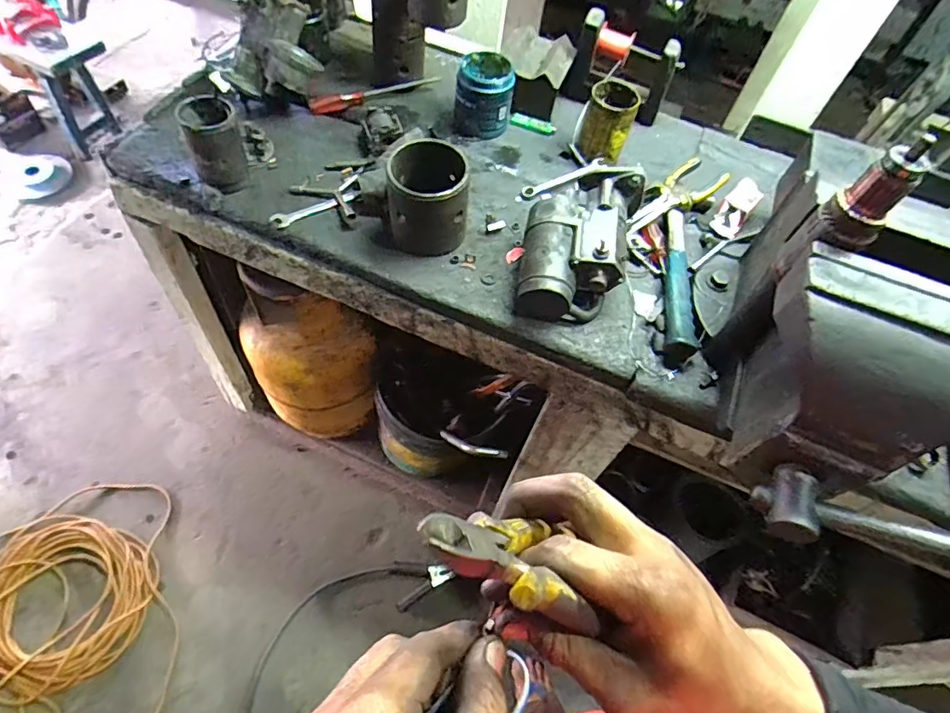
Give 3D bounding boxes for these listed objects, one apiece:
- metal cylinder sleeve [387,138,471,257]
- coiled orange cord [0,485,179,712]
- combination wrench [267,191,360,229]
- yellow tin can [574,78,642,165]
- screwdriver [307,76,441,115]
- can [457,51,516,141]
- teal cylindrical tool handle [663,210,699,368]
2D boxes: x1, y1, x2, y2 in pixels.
[{"bbox_3d":[-0.062,-0.213,0.738,0.113,0.126,0.087,1,59,-7],"label":"metal cylinder sleeve"},{"bbox_3d":[-0.947,0.629,1.144,0.543,0.055,0.698,-12,61,-14],"label":"coiled orange cord"},{"bbox_3d":[-0.238,-0.225,0.800,0.136,0.011,0.027,-26,65,-21],"label":"combination wrench"},{"bbox_3d":[0.211,-0.381,0.862,0.080,0.099,0.088,18,58,4],"label":"yellow tin can"},{"bbox_3d":[-0.173,-0.464,0.943,0.239,0.027,0.032,-19,63,-17],"label":"screwdriver"},{"bbox_3d":[0.016,-0.437,0.893,0.088,0.105,0.087,3,58,-5],"label":"can"},{"bbox_3d":[0.291,-0.110,0.752,0.039,0.036,0.276,13,58,1],"label":"teal cylindrical tool handle"}]

